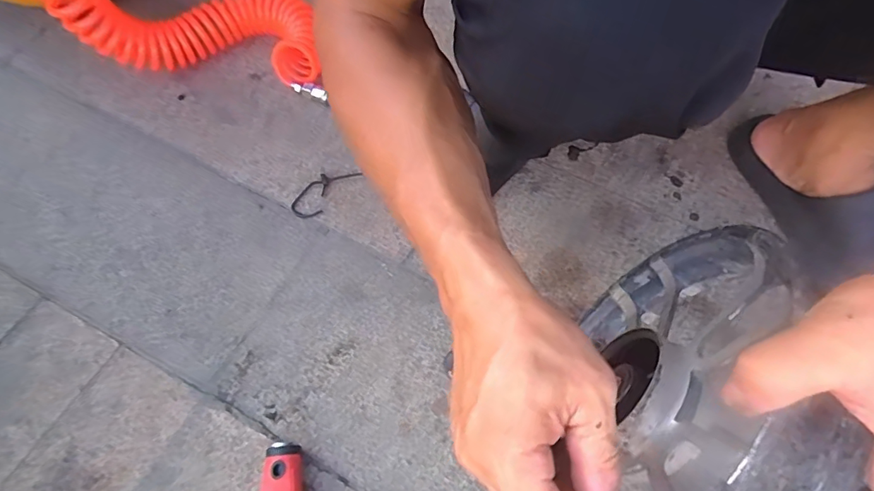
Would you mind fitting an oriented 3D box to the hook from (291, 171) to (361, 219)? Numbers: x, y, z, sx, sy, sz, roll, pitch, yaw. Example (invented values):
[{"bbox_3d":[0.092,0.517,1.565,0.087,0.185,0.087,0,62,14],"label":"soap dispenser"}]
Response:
[{"bbox_3d":[-0.129,-0.063,0.537,0.037,0.009,0.084,36,67,14],"label":"hook"}]

